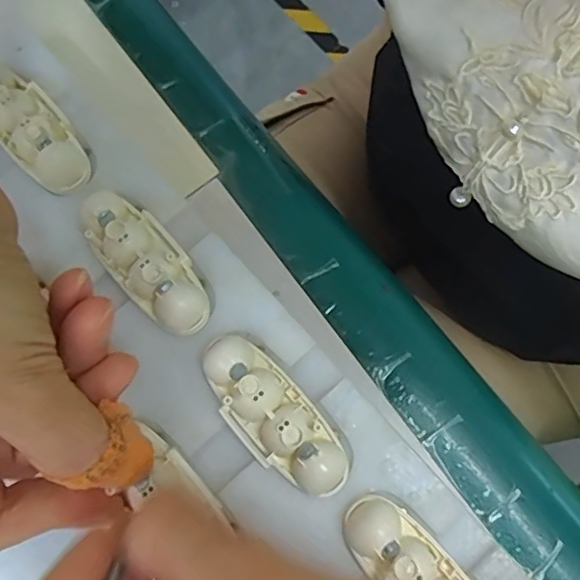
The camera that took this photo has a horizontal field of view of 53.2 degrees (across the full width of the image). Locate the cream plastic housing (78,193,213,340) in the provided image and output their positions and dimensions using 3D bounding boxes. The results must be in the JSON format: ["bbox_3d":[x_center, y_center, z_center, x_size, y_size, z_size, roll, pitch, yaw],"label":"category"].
[{"bbox_3d":[-0.053,-0.012,0.210,0.025,0.013,0.063,-41,78,-10],"label":"cream plastic housing"}]

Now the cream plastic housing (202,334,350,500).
[{"bbox_3d":[-0.006,0.042,0.195,0.025,0.016,0.061,-41,78,-10],"label":"cream plastic housing"}]

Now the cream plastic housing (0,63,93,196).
[{"bbox_3d":[-0.102,-0.065,0.224,0.024,0.015,0.063,-37,77,-9],"label":"cream plastic housing"}]

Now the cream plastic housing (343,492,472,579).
[{"bbox_3d":[0.042,0.091,0.181,0.024,0.017,0.059,-41,78,-10],"label":"cream plastic housing"}]

